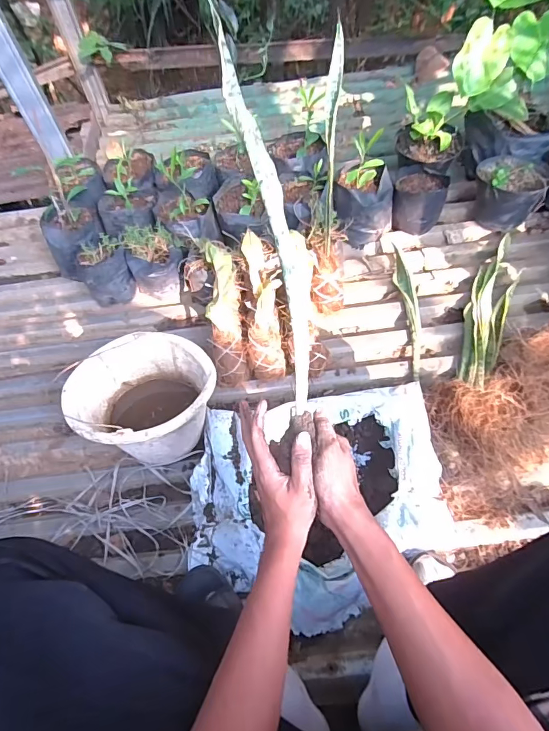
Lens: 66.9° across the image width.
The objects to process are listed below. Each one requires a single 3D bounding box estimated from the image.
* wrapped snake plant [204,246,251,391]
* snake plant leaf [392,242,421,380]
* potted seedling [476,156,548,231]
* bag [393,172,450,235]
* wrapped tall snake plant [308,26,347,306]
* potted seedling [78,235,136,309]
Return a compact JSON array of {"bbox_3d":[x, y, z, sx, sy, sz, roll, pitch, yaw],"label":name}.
[{"bbox_3d":[-0.103,-0.115,0.883,0.068,0.096,0.317,-7,85,1],"label":"wrapped snake plant"},{"bbox_3d":[0.310,-0.135,0.945,0.042,0.021,0.368,-2,60,2],"label":"snake plant leaf"},{"bbox_3d":[0.590,-0.443,1.062,0.159,0.143,0.173,17,62,12],"label":"potted seedling"},{"bbox_3d":[0.373,-0.426,1.082,0.125,0.109,0.127,13,61,10],"label":"bag"},{"bbox_3d":[0.114,-0.363,0.859,0.085,0.515,0.141,3,36,7],"label":"wrapped tall snake plant"},{"bbox_3d":[-0.407,-0.226,1.018,0.114,0.133,0.103,-28,62,-13],"label":"potted seedling"}]

